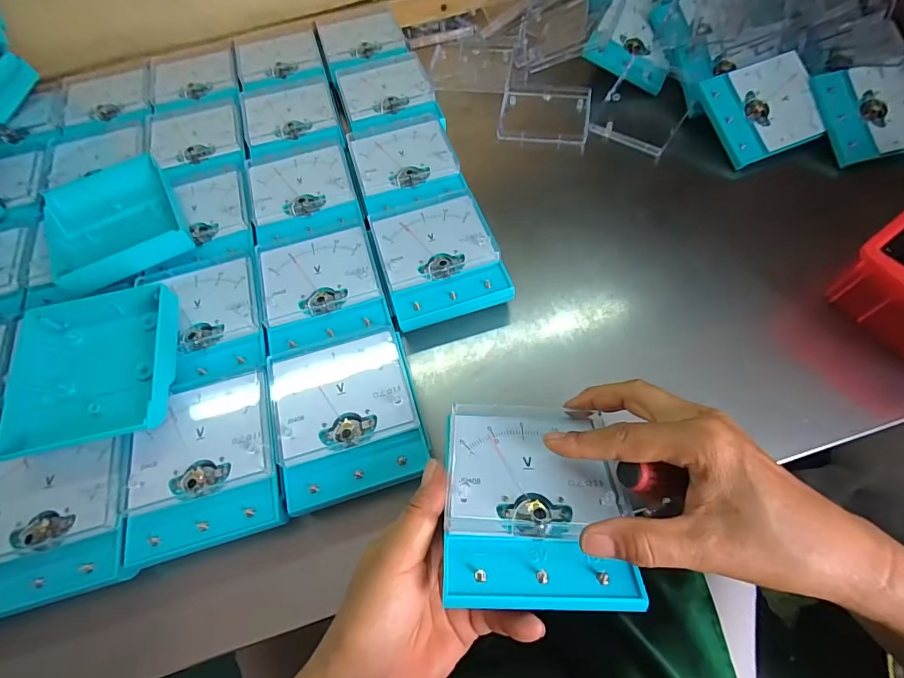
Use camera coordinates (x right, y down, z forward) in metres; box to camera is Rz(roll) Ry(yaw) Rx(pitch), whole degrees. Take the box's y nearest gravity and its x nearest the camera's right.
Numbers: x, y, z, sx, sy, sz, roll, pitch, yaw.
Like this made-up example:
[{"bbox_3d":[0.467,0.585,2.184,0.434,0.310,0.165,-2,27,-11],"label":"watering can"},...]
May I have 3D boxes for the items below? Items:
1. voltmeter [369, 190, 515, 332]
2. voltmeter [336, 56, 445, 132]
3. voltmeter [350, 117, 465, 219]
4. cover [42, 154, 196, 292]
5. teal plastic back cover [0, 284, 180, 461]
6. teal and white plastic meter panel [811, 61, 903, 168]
[{"bbox_3d":[-0.012,-0.069,0.385,0.096,0.036,0.120,-17,63,-5],"label":"voltmeter"},{"bbox_3d":[-0.071,-0.265,0.494,0.102,0.038,0.126,-16,63,-4],"label":"voltmeter"},{"bbox_3d":[-0.045,-0.169,0.443,0.101,0.037,0.122,-16,63,-4],"label":"voltmeter"},{"bbox_3d":[-0.307,-0.109,0.398,0.102,0.027,0.128,-28,64,-10],"label":"cover"},{"bbox_3d":[-0.268,0.017,0.326,0.114,0.030,0.116,-12,63,-2],"label":"teal plastic back cover"},{"bbox_3d":[0.426,-0.226,0.425,0.110,0.010,0.096,-9,80,5],"label":"teal and white plastic meter panel"}]

